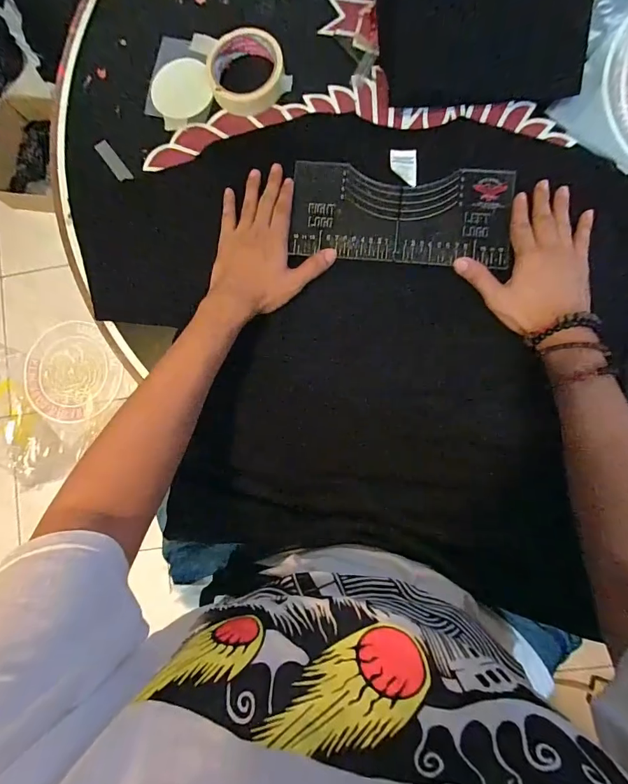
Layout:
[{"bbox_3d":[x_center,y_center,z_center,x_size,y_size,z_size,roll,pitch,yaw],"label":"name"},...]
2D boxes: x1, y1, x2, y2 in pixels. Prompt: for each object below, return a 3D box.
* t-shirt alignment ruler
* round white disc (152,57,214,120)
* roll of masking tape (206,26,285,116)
[{"bbox_3d":[0.103,-0.214,0.469,0.251,0.009,0.115,5,87,4],"label":"t-shirt alignment ruler"},{"bbox_3d":[-0.165,-0.381,0.494,0.078,0.014,0.056,-17,120,5],"label":"round white disc"},{"bbox_3d":[-0.084,-0.400,0.488,0.093,0.022,0.097,0,86,5],"label":"roll of masking tape"}]

